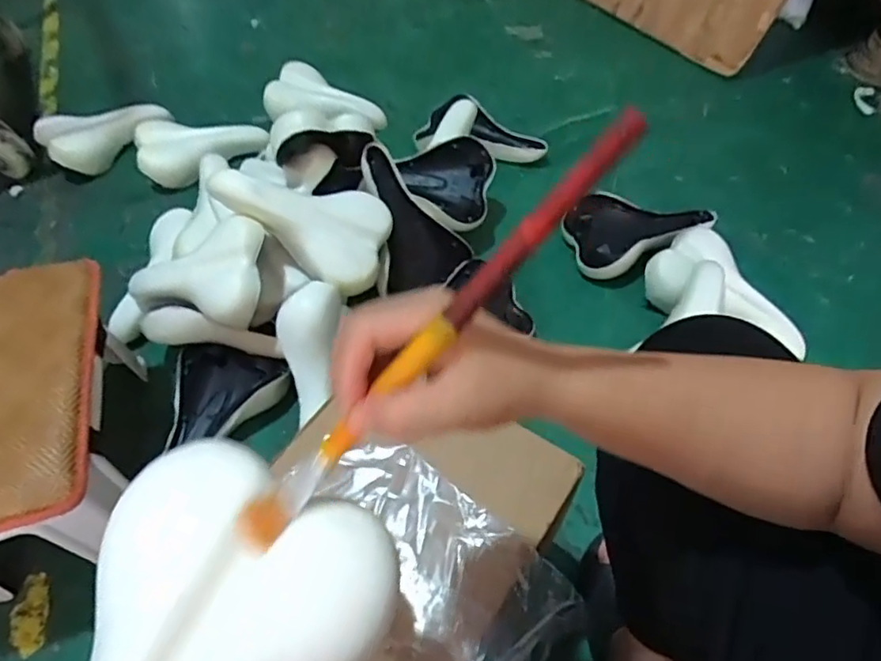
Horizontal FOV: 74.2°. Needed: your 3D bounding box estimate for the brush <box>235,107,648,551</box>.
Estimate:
[{"bbox_3d":[-0.009,0.010,0.272,0.271,0.023,0.022,-47,56,17],"label":"brush"}]

